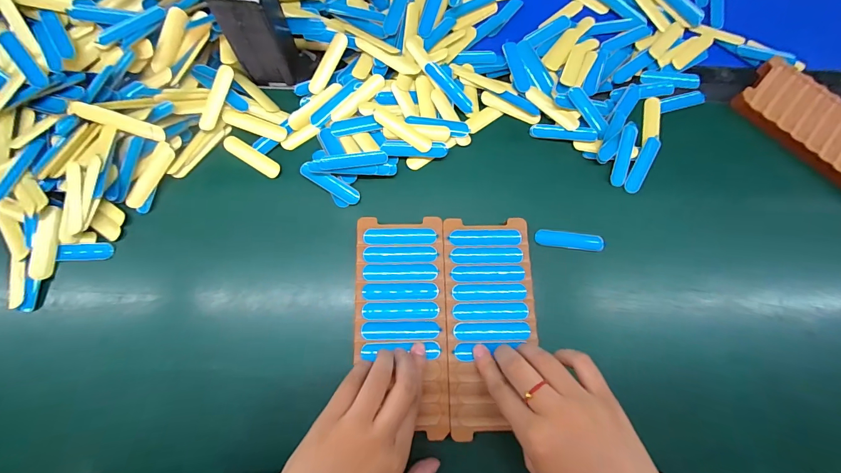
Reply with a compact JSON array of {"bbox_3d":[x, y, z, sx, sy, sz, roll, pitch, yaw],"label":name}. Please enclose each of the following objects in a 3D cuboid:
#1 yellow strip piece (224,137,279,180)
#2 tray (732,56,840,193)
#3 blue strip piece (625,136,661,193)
[{"bbox_3d":[-0.161,-0.076,0.339,0.062,0.004,0.016,31,76,6],"label":"yellow strip piece"},{"bbox_3d":[0.405,-0.102,0.356,0.172,0.016,0.081,44,78,9],"label":"tray"},{"bbox_3d":[0.215,-0.070,0.344,0.013,0.005,0.064,31,76,6],"label":"blue strip piece"}]

